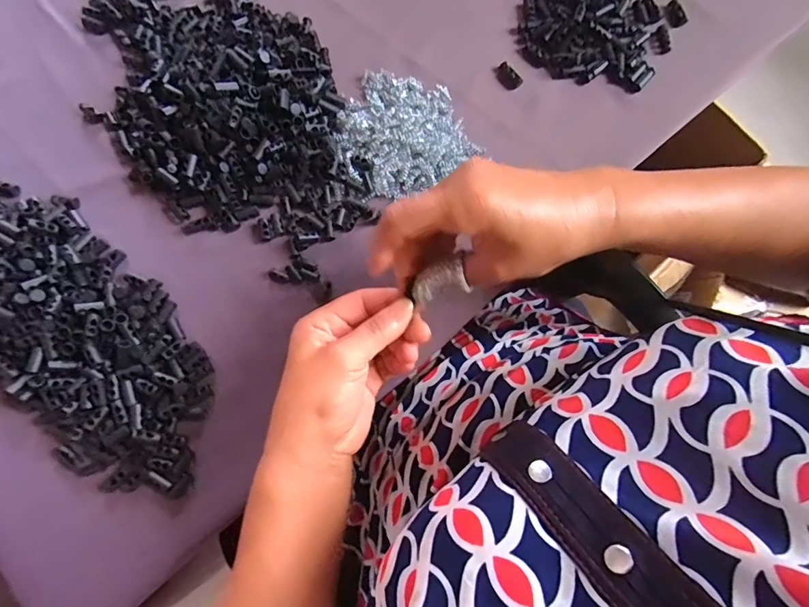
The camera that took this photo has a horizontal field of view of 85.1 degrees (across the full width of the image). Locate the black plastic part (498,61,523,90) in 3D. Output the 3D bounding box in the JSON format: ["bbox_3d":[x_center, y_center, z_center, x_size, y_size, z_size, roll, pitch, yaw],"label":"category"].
[{"bbox_3d":[0.092,-0.201,0.391,0.015,0.006,0.026,-33,82,-6],"label":"black plastic part"}]

